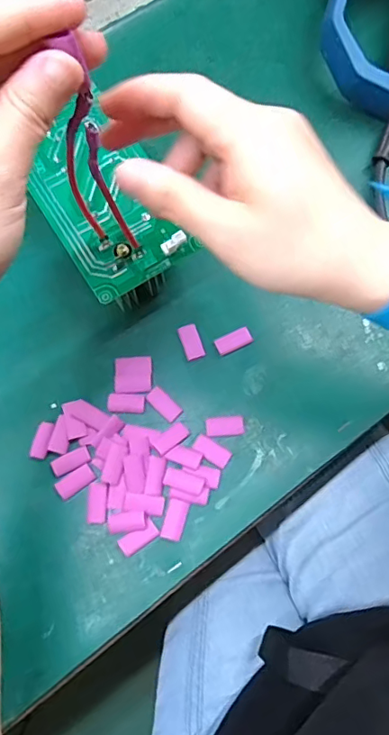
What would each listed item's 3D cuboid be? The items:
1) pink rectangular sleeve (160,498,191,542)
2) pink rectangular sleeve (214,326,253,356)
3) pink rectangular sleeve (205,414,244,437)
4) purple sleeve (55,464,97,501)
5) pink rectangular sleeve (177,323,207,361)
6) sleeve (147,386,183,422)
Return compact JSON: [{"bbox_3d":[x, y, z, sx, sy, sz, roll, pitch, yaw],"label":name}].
[{"bbox_3d":[-0.012,0.096,0.326,0.014,0.004,0.024,16,73,5],"label":"pink rectangular sleeve"},{"bbox_3d":[0.027,-0.019,0.362,0.025,0.004,0.012,-22,74,-7],"label":"pink rectangular sleeve"},{"bbox_3d":[0.020,0.039,0.345,0.025,0.004,0.013,-5,72,-1],"label":"pink rectangular sleeve"},{"bbox_3d":[-0.077,0.074,0.336,0.025,0.004,0.013,-36,76,-10],"label":"purple sleeve"},{"bbox_3d":[-0.002,-0.019,0.363,0.013,0.004,0.026,-19,73,-6],"label":"pink rectangular sleeve"},{"bbox_3d":[-0.021,0.025,0.350,0.025,0.004,0.013,42,77,12],"label":"sleeve"}]

